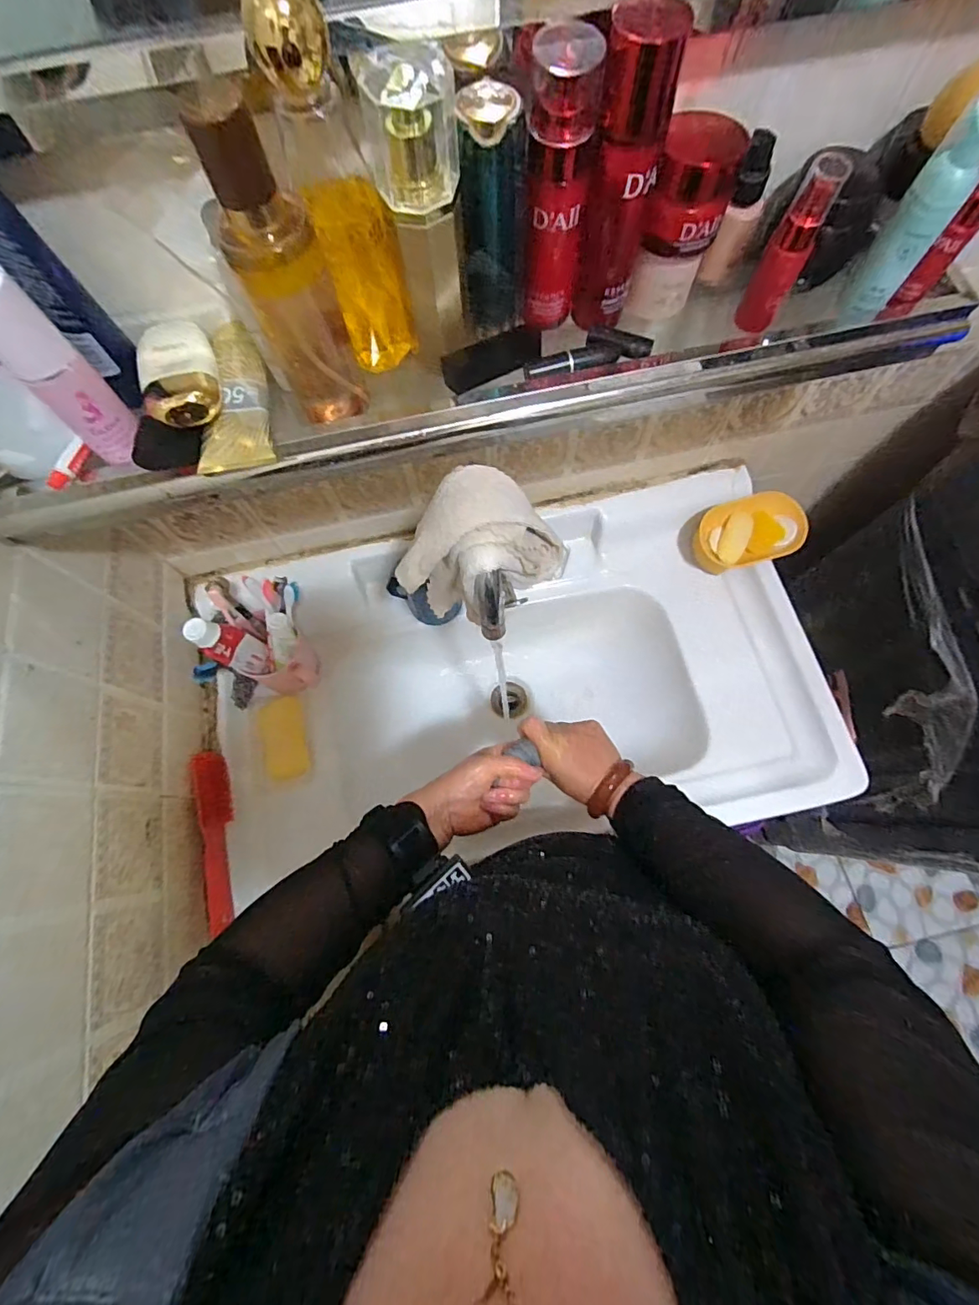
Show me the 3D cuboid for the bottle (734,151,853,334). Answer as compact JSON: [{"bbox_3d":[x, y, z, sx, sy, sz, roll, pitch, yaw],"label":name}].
[{"bbox_3d":[0.208,-0.280,0.349,0.028,0.096,0.029,26,75,9],"label":"bottle"}]

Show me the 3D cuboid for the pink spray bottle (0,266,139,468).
[{"bbox_3d":[-0.268,-0.172,0.311,0.031,0.112,0.037,41,78,13],"label":"pink spray bottle"}]

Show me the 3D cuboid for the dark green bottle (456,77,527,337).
[{"bbox_3d":[0.003,-0.271,0.322,0.038,0.124,0.033,11,73,5],"label":"dark green bottle"}]

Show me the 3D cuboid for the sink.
[{"bbox_3d":[0.037,0.053,0.729,0.763,0.183,0.436,-11,73,-2],"label":"sink"}]

